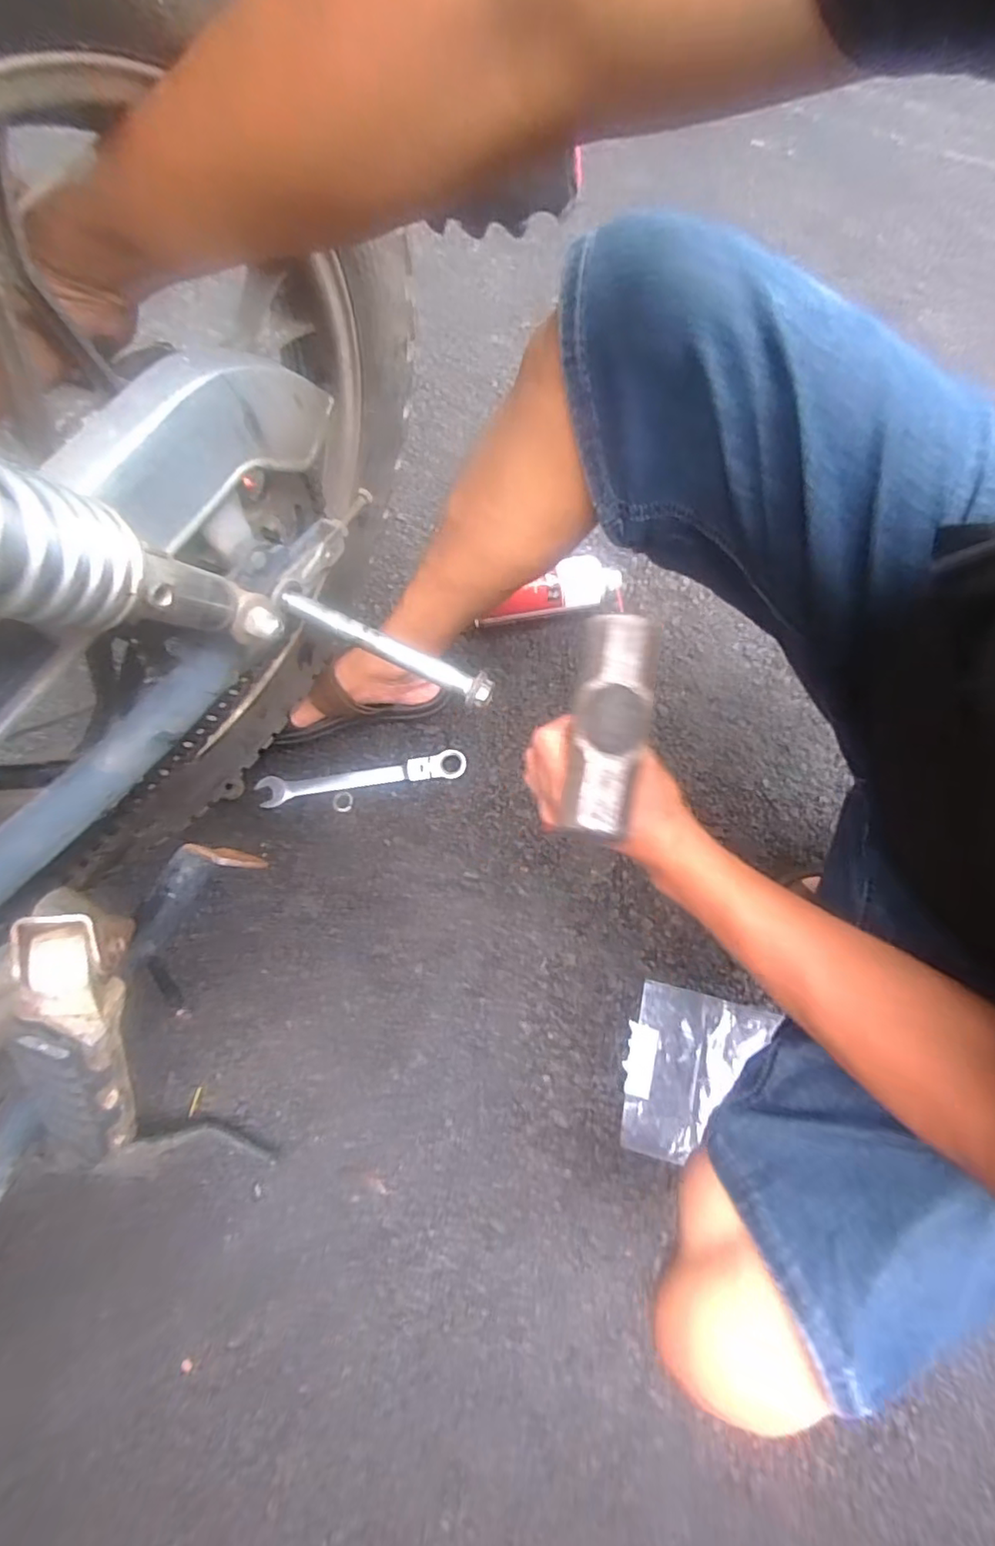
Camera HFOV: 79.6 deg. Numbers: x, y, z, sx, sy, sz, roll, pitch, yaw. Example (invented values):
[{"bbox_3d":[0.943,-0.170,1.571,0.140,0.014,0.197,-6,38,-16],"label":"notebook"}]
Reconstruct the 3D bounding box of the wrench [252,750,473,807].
[{"bbox_3d":[-0.160,0.005,0.712,0.242,0.009,0.034,-9,72,-2],"label":"wrench"}]

